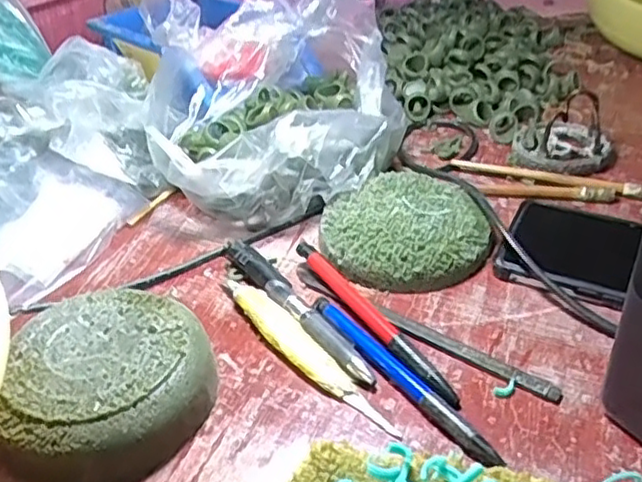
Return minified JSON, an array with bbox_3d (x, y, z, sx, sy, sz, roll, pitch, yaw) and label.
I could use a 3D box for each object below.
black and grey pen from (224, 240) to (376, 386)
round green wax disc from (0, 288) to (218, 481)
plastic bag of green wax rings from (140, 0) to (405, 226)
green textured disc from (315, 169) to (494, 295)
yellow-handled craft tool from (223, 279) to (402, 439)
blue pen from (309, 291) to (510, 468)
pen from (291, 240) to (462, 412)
[{"bbox_3d":[-0.016,0.036,0.379,0.015,0.012,0.136,-23,40,-25],"label":"black and grey pen"},{"bbox_3d":[-0.105,0.071,0.323,0.094,0.036,0.100,-2,35,2],"label":"round green wax disc"},{"bbox_3d":[-0.032,-0.107,0.500,0.184,0.109,0.198,-9,36,-7],"label":"plastic bag of green wax rings"},{"bbox_3d":[0.051,-0.008,0.429,0.099,0.023,0.101,-2,35,2],"label":"green textured disc"},{"bbox_3d":[-0.012,0.056,0.356,0.019,0.010,0.140,-24,40,-26],"label":"yellow-handled craft tool"},{"bbox_3d":[0.038,0.066,0.338,0.013,0.008,0.137,-25,41,-28],"label":"blue pen"},{"bbox_3d":[0.027,0.041,0.368,0.011,0.014,0.140,-22,40,-25],"label":"pen"}]

